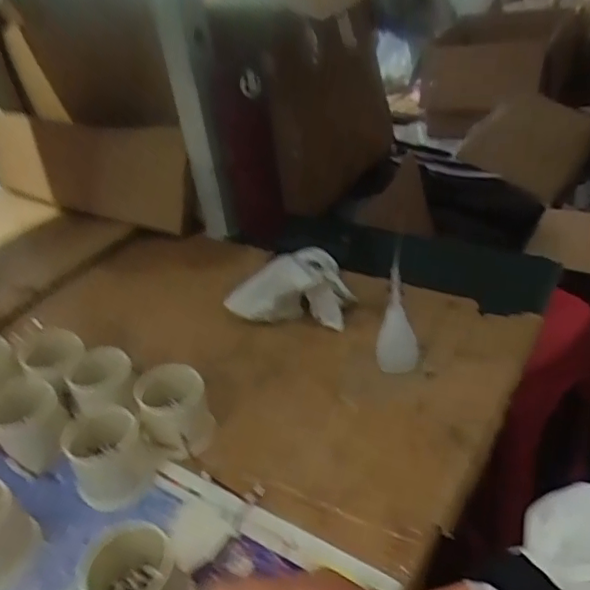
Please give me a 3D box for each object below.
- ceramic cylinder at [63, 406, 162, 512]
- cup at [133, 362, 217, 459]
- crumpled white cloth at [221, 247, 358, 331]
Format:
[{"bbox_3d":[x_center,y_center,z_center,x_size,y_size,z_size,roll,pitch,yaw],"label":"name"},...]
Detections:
[{"bbox_3d":[-0.135,0.117,0.415,0.059,0.050,0.057,-4,35,3],"label":"ceramic cylinder"},{"bbox_3d":[-0.095,0.090,0.441,0.053,0.060,0.050,-4,35,3],"label":"cup"},{"bbox_3d":[0.001,-0.015,0.578,0.113,0.060,0.090,5,36,15],"label":"crumpled white cloth"}]

